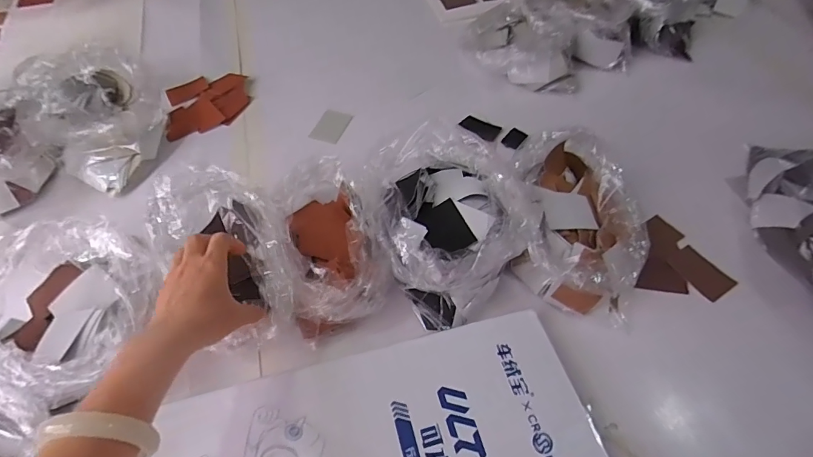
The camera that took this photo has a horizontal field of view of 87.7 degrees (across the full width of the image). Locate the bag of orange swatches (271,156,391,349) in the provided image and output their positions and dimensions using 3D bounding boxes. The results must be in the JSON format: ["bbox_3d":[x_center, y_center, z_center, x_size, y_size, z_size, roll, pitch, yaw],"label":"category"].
[{"bbox_3d":[-0.096,0.010,0.509,0.115,0.067,0.220,-14,56,-9],"label":"bag of orange swatches"}]

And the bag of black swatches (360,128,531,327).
[{"bbox_3d":[0.047,-0.017,0.498,0.171,0.079,0.216,-21,57,-13],"label":"bag of black swatches"}]

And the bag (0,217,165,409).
[{"bbox_3d":[-0.348,0.080,0.443,0.207,0.072,0.175,32,61,21],"label":"bag"}]

